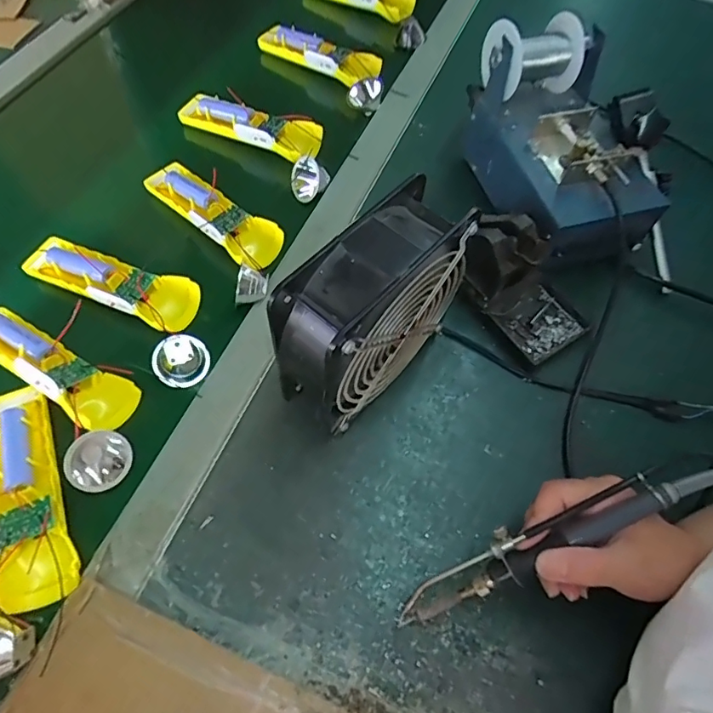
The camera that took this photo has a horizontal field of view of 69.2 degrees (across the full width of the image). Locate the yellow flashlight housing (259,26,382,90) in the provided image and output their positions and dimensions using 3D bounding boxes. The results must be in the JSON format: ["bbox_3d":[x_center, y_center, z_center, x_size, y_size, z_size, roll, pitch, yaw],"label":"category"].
[{"bbox_3d":[-0.041,-0.341,0.578,0.150,0.032,0.038,34,65,16],"label":"yellow flashlight housing"}]

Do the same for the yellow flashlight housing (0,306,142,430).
[{"bbox_3d":[-0.243,0.005,0.403,0.151,0.029,0.046,31,60,3],"label":"yellow flashlight housing"}]

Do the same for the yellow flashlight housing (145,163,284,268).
[{"bbox_3d":[-0.134,-0.136,0.490,0.150,0.033,0.046,36,65,17],"label":"yellow flashlight housing"}]

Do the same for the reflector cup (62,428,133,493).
[{"bbox_3d":[-0.185,0.079,0.378,0.051,0.030,0.044,31,64,14],"label":"reflector cup"}]

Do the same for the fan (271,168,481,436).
[{"bbox_3d":[0.011,-0.023,0.369,0.061,0.149,0.149,40,66,18],"label":"fan"}]

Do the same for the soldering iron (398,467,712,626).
[{"bbox_3d":[0.115,0.113,0.315,0.204,0.019,0.027,-30,60,10],"label":"soldering iron"}]

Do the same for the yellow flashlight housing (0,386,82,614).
[{"bbox_3d":[-0.237,0.095,0.366,0.050,0.030,0.157,-22,64,-14],"label":"yellow flashlight housing"}]

